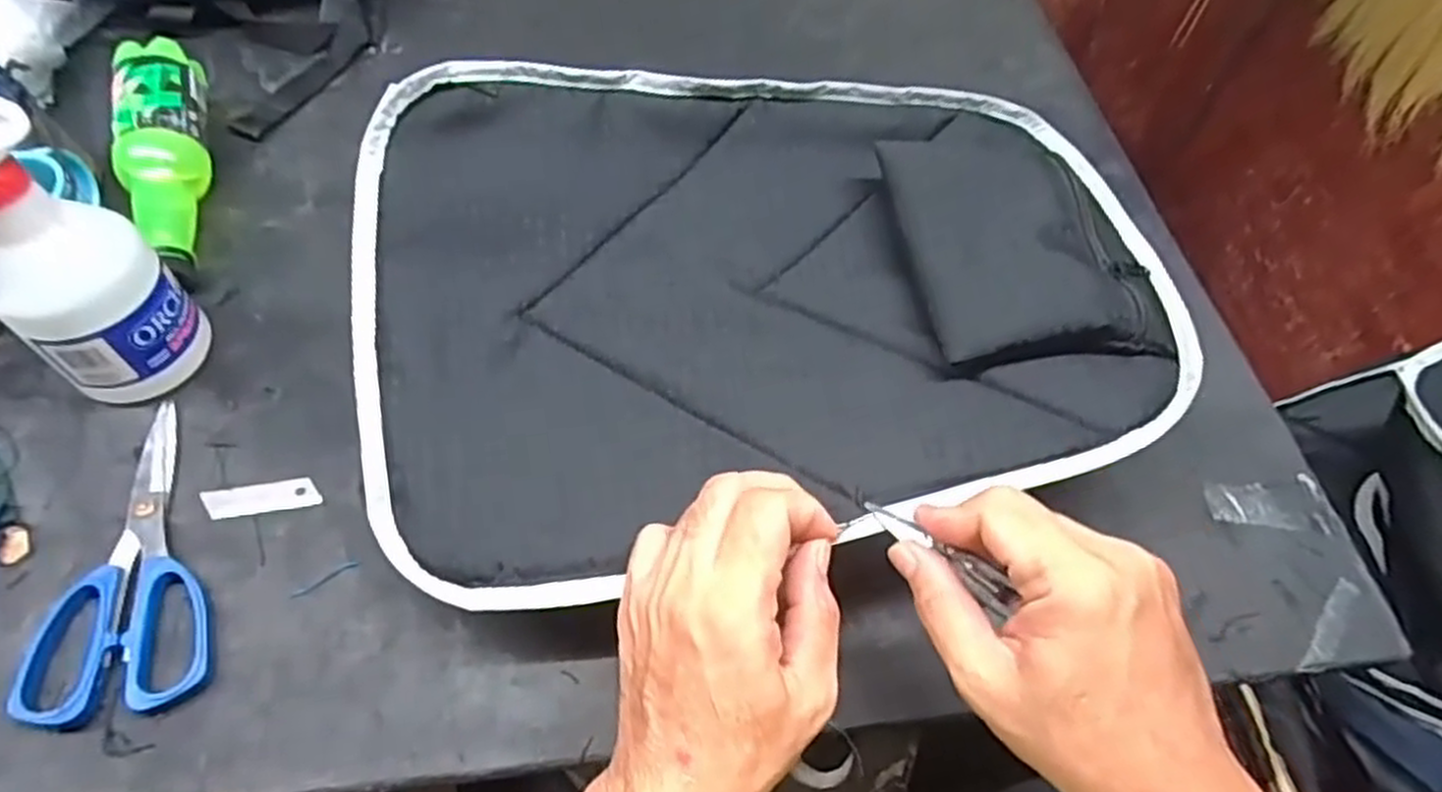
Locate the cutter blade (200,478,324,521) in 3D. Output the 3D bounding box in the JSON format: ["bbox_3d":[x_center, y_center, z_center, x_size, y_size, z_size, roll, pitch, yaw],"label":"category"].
[{"bbox_3d":[-0.258,0.056,0.441,0.060,0.004,0.020,-8,58,-10],"label":"cutter blade"}]

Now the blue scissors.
[{"bbox_3d":[-0.310,0.079,0.412,0.079,0.014,0.174,-12,59,-12],"label":"blue scissors"}]

